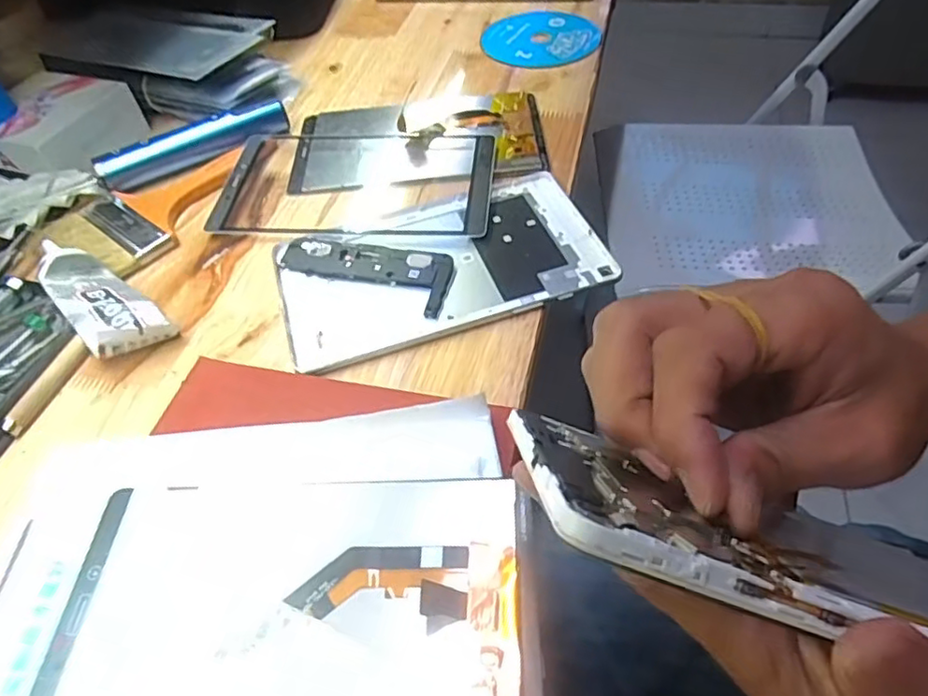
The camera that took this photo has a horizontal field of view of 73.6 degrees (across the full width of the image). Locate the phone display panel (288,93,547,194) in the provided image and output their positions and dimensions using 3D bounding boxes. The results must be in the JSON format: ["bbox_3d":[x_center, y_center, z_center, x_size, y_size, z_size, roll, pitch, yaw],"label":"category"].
[{"bbox_3d":[-0.039,-0.176,0.511,0.200,0.007,0.118,-3,52,1],"label":"phone display panel"}]

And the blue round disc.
[{"bbox_3d":[0.074,-0.309,0.617,0.112,0.006,0.113,-2,52,2],"label":"blue round disc"}]

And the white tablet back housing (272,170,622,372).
[{"bbox_3d":[-0.017,-0.059,0.418,0.209,0.009,0.124,-15,53,-8],"label":"white tablet back housing"}]

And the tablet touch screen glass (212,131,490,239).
[{"bbox_3d":[-0.083,-0.130,0.476,0.209,0.005,0.127,3,53,6],"label":"tablet touch screen glass"}]

